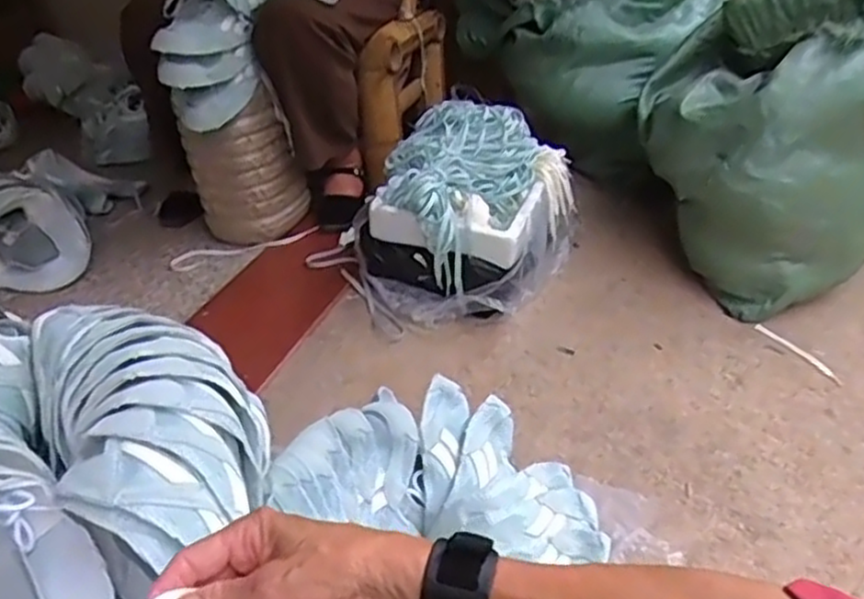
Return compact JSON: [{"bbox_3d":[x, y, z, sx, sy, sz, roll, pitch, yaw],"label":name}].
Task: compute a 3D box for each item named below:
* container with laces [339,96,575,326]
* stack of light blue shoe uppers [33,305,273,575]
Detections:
[{"bbox_3d":[0.047,-0.152,1.294,0.335,0.263,0.378,10,36,22],"label":"container with laces"},{"bbox_3d":[-0.256,0.115,0.677,0.189,0.116,0.310,-25,38,-28],"label":"stack of light blue shoe uppers"}]

